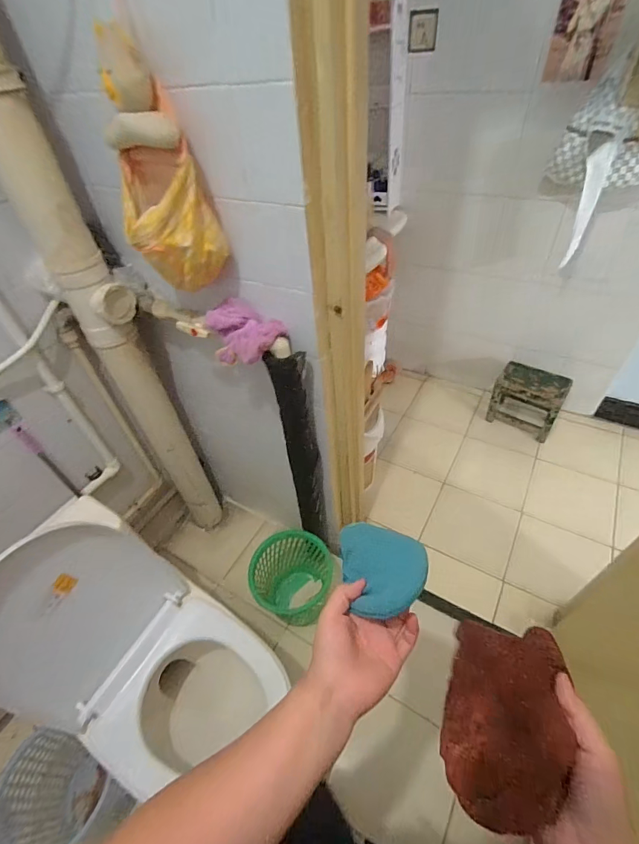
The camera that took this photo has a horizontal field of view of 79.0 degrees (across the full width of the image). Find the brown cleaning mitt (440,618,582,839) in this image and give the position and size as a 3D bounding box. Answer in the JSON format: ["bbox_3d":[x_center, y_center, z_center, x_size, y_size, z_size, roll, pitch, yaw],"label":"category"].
[{"bbox_3d":[0.152,0.245,0.320,0.086,0.053,0.130,8,47,14],"label":"brown cleaning mitt"}]

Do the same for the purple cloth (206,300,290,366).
[{"bbox_3d":[-0.146,-0.182,0.814,0.153,0.105,0.116,31,56,31],"label":"purple cloth"}]

